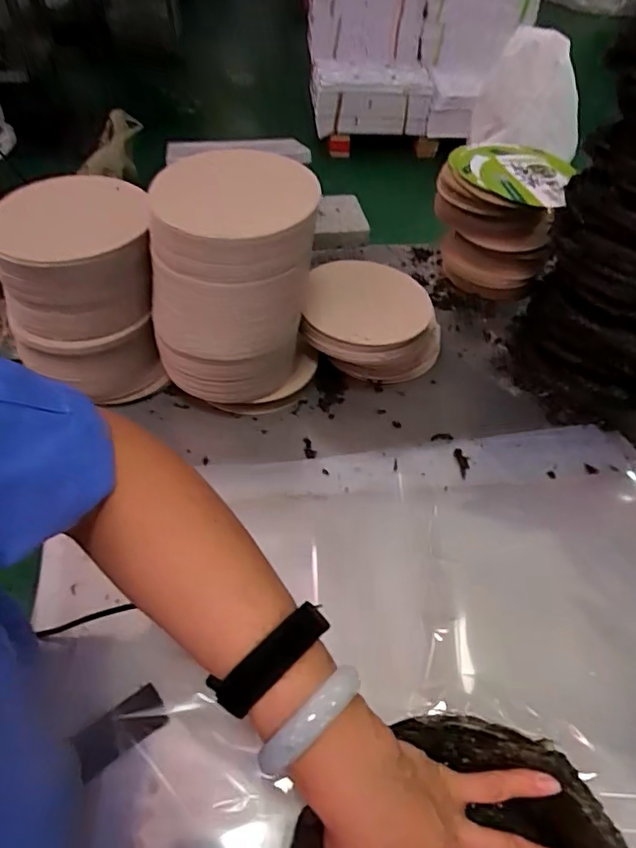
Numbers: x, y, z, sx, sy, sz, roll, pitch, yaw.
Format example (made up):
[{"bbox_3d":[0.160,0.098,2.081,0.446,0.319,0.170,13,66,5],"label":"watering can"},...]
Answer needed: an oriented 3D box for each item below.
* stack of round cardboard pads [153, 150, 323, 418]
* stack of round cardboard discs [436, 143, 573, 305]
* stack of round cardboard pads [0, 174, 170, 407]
[{"bbox_3d":[-0.089,-0.141,0.613,0.164,0.238,0.171,-4,50,-6],"label":"stack of round cardboard pads"},{"bbox_3d":[0.252,-0.294,0.821,0.164,0.163,0.139,12,50,8],"label":"stack of round cardboard discs"},{"bbox_3d":[-0.245,-0.139,0.604,0.142,0.192,0.140,-11,51,-12],"label":"stack of round cardboard pads"}]

